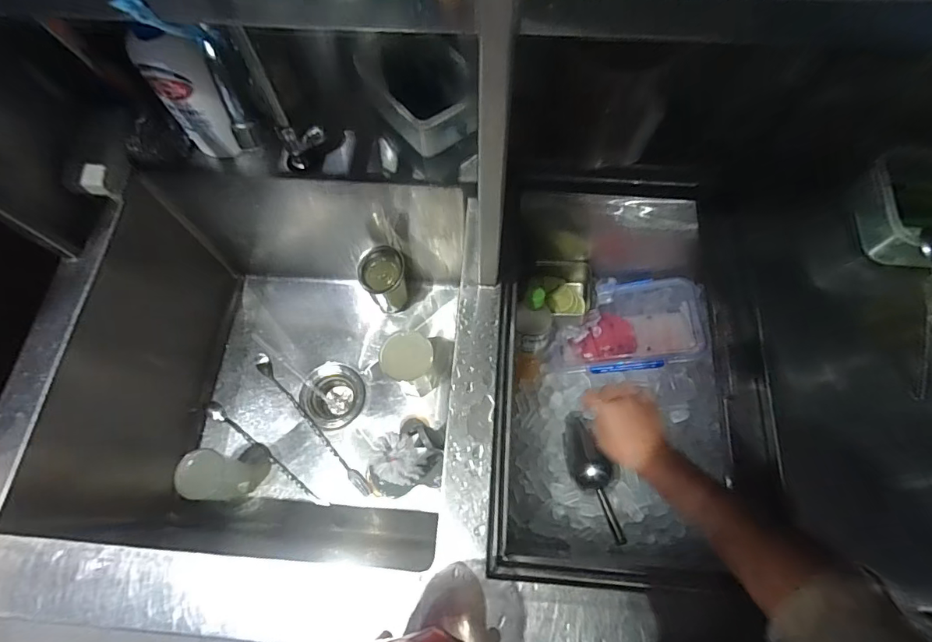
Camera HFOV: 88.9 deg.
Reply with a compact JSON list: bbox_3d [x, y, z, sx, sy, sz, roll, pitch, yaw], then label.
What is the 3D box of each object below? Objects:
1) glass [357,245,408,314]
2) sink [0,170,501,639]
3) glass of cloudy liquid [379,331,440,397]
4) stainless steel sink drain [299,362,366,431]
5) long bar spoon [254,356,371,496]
[{"bbox_3d":[-0.134,-0.063,0.817,0.074,0.136,0.076,-1,69,2],"label":"glass"},{"bbox_3d":[-0.238,0.055,0.715,0.551,0.352,0.631,3,69,3],"label":"sink"},{"bbox_3d":[-0.088,0.079,0.768,0.084,0.149,0.073,-13,69,-3],"label":"glass of cloudy liquid"},{"bbox_3d":[-0.230,0.137,0.851,0.116,0.065,0.108,-1,69,2],"label":"stainless steel sink drain"},{"bbox_3d":[-0.262,0.172,0.803,0.023,0.017,0.308,-40,73,-13],"label":"long bar spoon"}]

